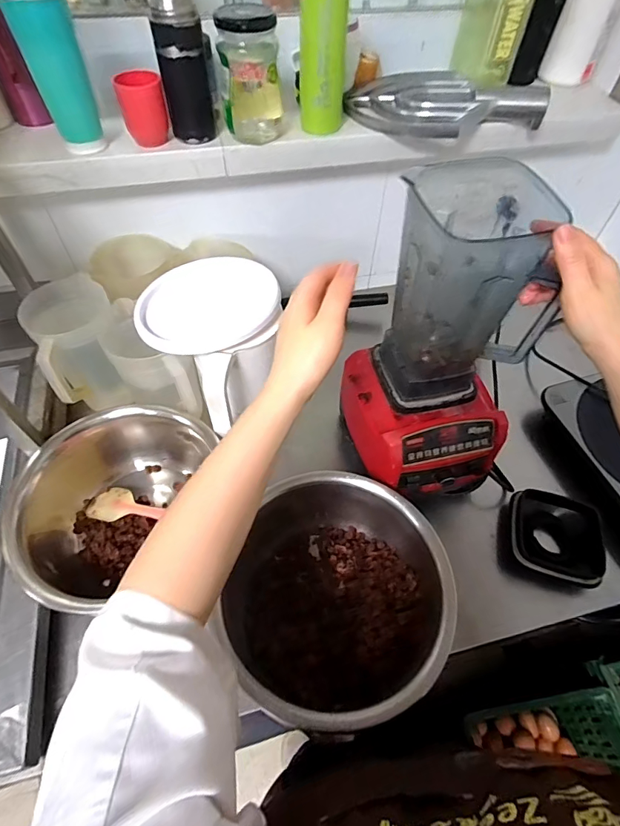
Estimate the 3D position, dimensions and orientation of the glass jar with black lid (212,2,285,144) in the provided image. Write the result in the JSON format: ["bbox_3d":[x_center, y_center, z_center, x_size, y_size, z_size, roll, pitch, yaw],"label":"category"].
[{"bbox_3d":[-0.084,-0.489,0.623,0.082,0.158,0.074,0,55,-2],"label":"glass jar with black lid"}]

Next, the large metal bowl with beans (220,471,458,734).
[{"bbox_3d":[0.033,0.229,0.562,0.265,0.118,0.271,1,55,-1],"label":"large metal bowl with beans"}]

